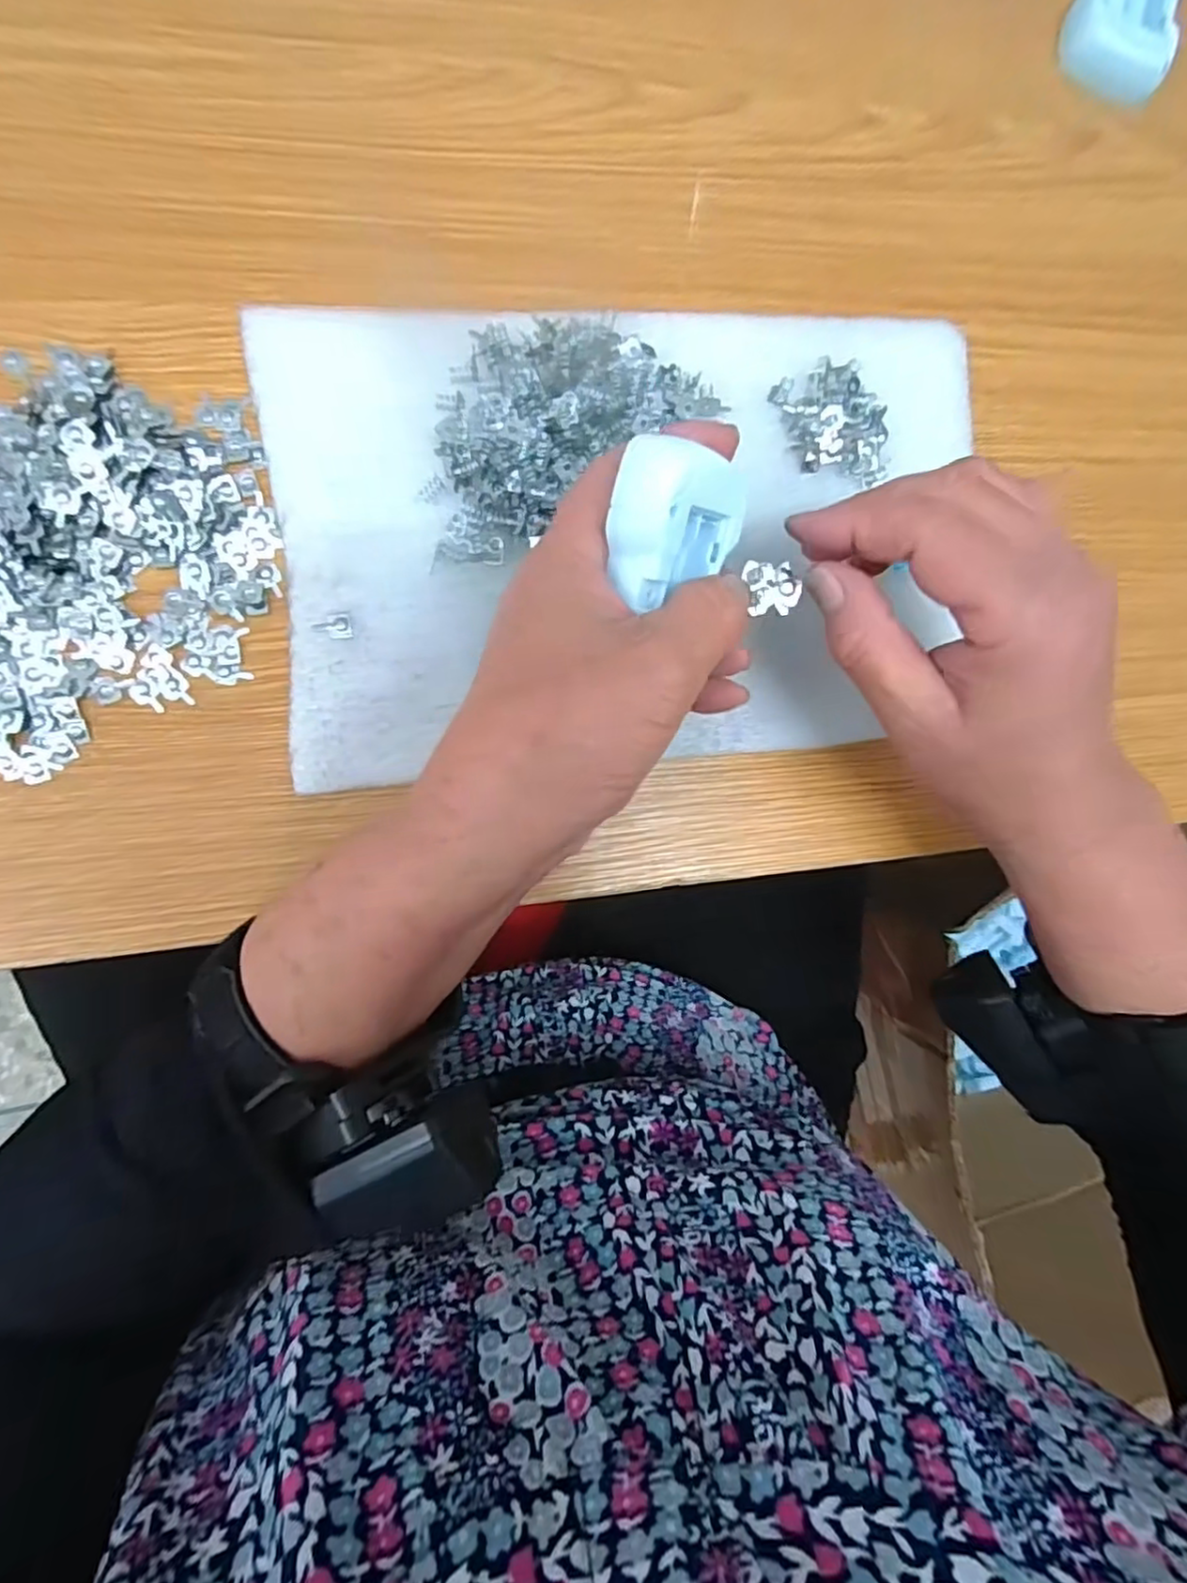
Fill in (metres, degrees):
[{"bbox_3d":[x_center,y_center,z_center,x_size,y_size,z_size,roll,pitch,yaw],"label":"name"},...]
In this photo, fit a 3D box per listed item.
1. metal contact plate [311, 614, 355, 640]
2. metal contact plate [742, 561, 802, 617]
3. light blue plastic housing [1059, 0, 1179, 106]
[{"bbox_3d":[-0.101,-0.064,0.255,0.014,0.004,0.010,-7,91,-9],"label":"metal contact plate"},{"bbox_3d":[0.061,-0.069,0.226,0.019,0.004,0.018,0,100,-3],"label":"metal contact plate"},{"bbox_3d":[0.258,-0.381,0.317,0.048,0.018,0.084,15,88,-9],"label":"light blue plastic housing"}]

